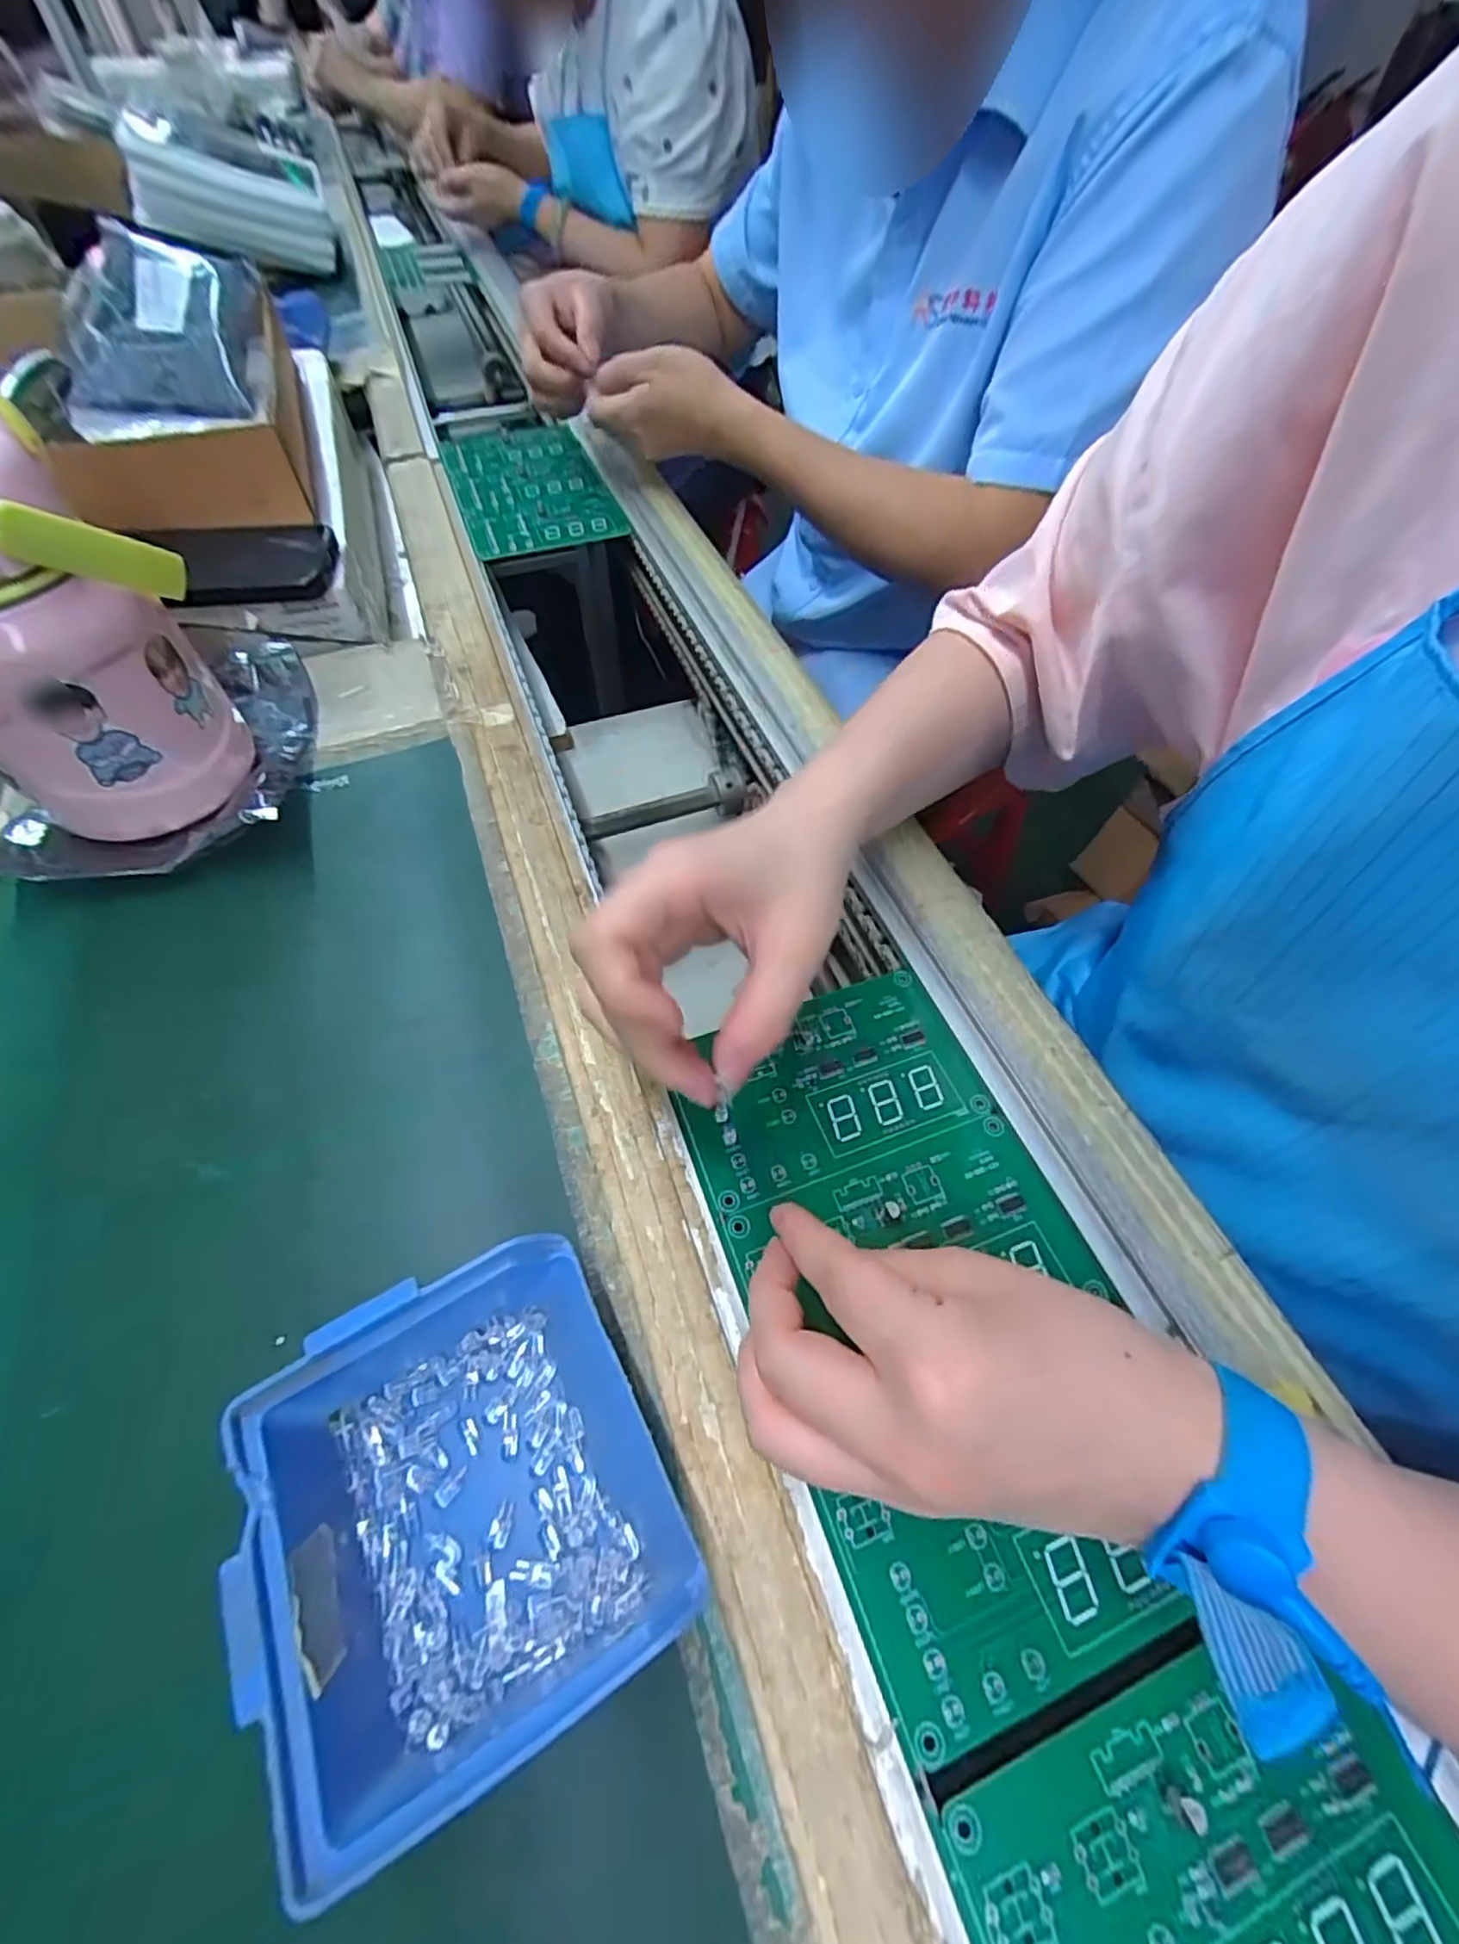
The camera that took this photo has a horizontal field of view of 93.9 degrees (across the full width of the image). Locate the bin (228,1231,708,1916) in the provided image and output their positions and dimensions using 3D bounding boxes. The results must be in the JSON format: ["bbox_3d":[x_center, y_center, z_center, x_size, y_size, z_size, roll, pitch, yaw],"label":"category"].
[{"bbox_3d":[-0.074,0.143,0.187,0.100,0.046,0.102,-25,61,-17],"label":"bin"}]

